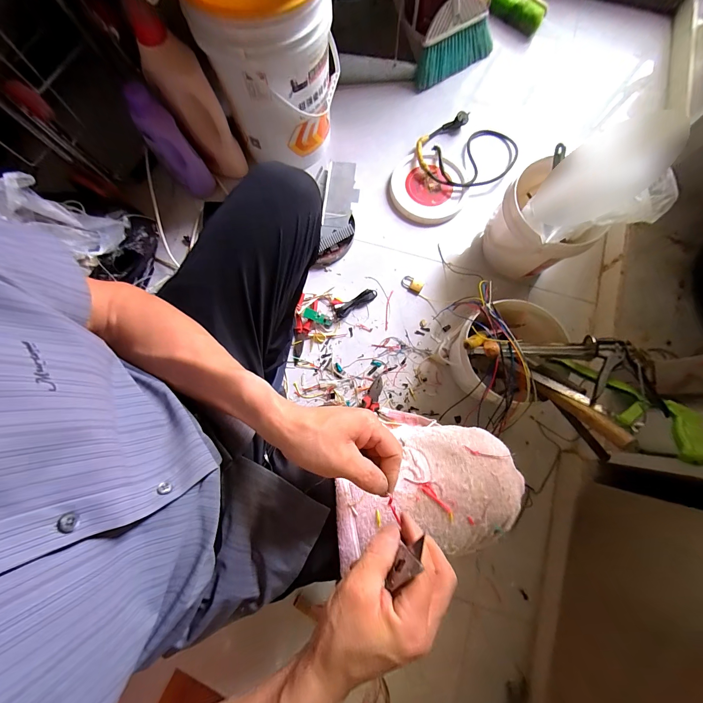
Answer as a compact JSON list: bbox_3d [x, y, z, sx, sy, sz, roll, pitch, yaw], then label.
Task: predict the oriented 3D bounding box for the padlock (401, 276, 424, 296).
[{"bbox_3d":[0.167,-0.184,0.860,0.061,0.010,0.042,31,79,5],"label":"padlock"}]

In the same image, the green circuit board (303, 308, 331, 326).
[{"bbox_3d":[-0.088,-0.091,0.821,0.075,0.010,0.026,21,78,-13],"label":"green circuit board"}]

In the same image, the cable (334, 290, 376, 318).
[{"bbox_3d":[0.013,-0.131,0.838,0.123,0.019,0.033,-32,80,-8],"label":"cable"}]

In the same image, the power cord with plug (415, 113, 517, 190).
[{"bbox_3d":[0.348,-0.604,0.944,0.299,0.036,0.252,-6,78,-3],"label":"power cord with plug"}]

